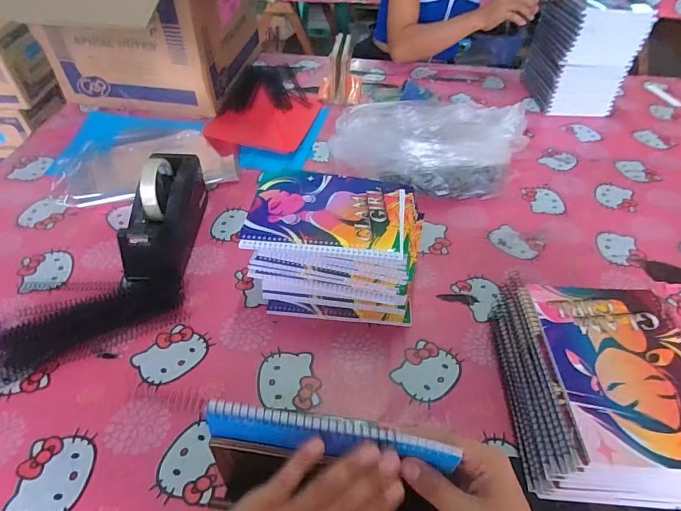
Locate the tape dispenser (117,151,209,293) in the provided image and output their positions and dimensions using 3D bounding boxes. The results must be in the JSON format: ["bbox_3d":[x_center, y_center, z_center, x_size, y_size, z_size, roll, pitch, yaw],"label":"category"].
[{"bbox_3d":[-0.258,-0.060,0.622,0.077,0.108,0.220,2,46,-2],"label":"tape dispenser"}]

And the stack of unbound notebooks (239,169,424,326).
[{"bbox_3d":[-0.007,-0.015,0.588,0.216,0.116,0.166,7,46,2],"label":"stack of unbound notebooks"}]

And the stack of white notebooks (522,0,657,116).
[{"bbox_3d":[0.559,-0.464,0.983,0.178,0.225,0.184,0,47,-4],"label":"stack of white notebooks"}]

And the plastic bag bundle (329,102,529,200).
[{"bbox_3d":[0.161,-0.204,0.778,0.340,0.122,0.209,-4,47,-8],"label":"plastic bag bundle"}]

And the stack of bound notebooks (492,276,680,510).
[{"bbox_3d":[0.273,0.141,0.461,0.156,0.115,0.214,4,46,-1],"label":"stack of bound notebooks"}]

